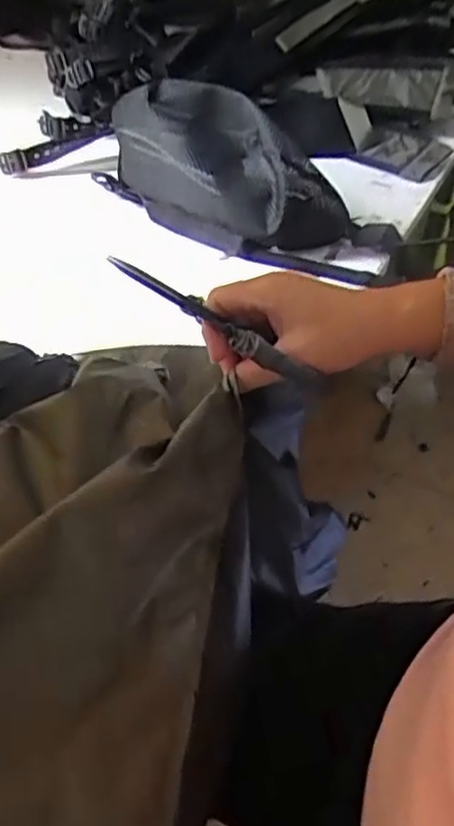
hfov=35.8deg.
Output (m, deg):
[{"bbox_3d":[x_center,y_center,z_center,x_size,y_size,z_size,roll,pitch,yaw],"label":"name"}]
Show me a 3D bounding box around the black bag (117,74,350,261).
[{"bbox_3d":[-0.016,-0.251,0.724,0.266,0.134,0.100,26,50,21],"label":"black bag"}]

